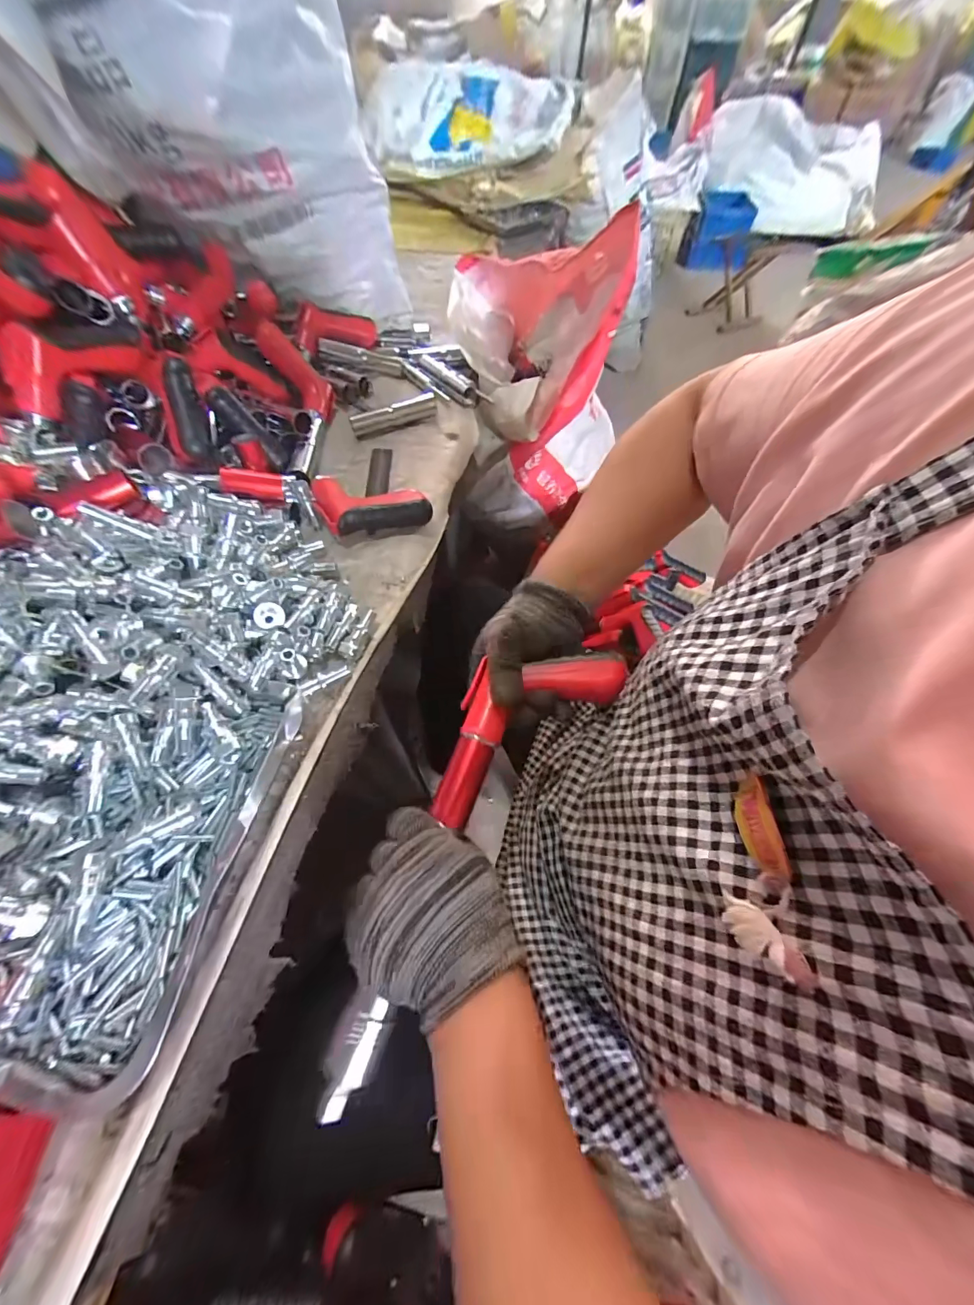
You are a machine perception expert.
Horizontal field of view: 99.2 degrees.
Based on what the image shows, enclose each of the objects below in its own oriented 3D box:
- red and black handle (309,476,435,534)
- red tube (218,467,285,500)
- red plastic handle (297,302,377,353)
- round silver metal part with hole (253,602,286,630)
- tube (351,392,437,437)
[{"bbox_3d":[-0.133,-0.173,0.484,0.131,0.035,0.078,-8,58,-6],"label":"red and black handle"},{"bbox_3d":[-0.263,-0.190,0.464,0.062,0.020,0.024,0,56,-25],"label":"red tube"},{"bbox_3d":[-0.233,-0.514,0.657,0.137,0.048,0.044,-24,61,-30],"label":"red plastic handle"},{"bbox_3d":[-0.188,-0.032,0.358,0.024,0.022,0.008,-25,33,-32],"label":"round silver metal part with hole"},{"bbox_3d":[-0.130,-0.335,0.587,0.123,0.029,0.019,-23,61,-15],"label":"tube"}]

